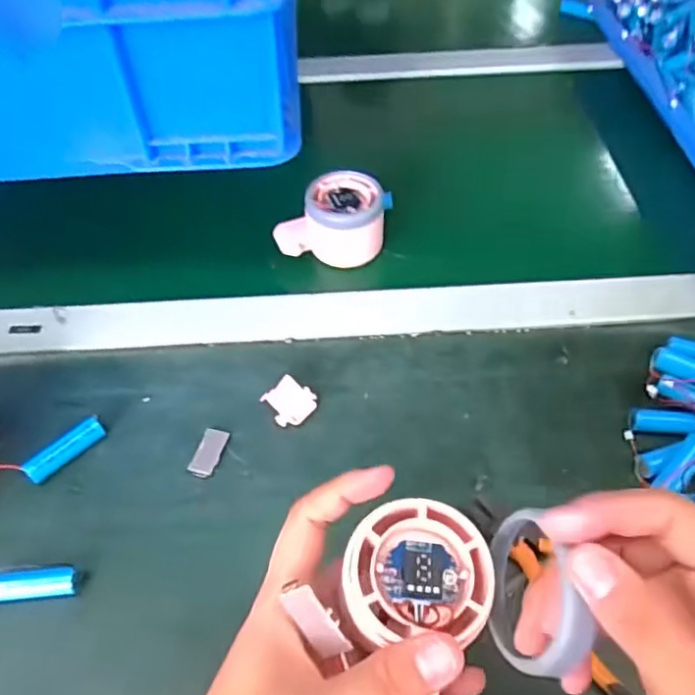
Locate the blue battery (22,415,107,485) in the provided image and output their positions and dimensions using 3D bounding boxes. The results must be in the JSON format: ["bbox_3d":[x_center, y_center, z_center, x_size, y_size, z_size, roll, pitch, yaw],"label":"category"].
[{"bbox_3d":[-0.173,0.063,0.378,0.050,0.014,0.012,-36,60,-22],"label":"blue battery"}]

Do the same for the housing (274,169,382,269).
[{"bbox_3d":[-0.013,-0.100,0.476,0.080,0.044,0.056,-1,53,0],"label":"housing"}]

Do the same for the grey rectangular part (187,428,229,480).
[{"bbox_3d":[-0.087,0.065,0.382,0.015,0.004,0.032,13,55,11],"label":"grey rectangular part"}]

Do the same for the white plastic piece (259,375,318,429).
[{"bbox_3d":[-0.038,0.035,0.399,0.030,0.010,0.031,-39,61,-24],"label":"white plastic piece"}]

